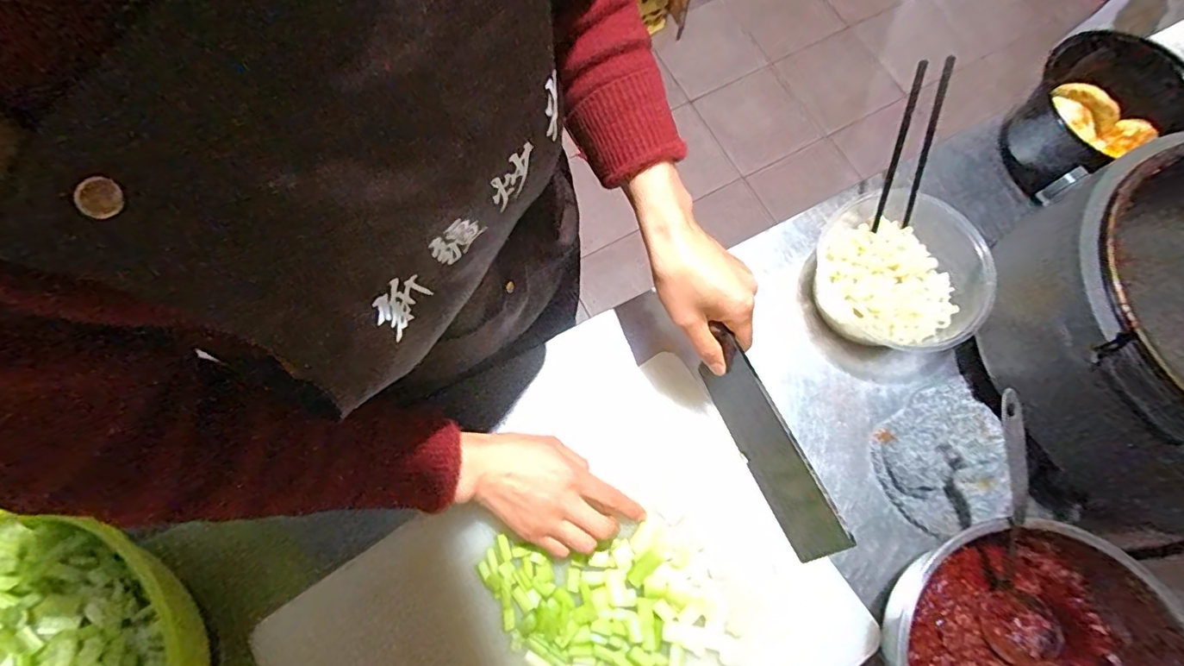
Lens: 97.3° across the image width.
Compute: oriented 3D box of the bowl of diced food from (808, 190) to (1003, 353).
[{"bbox_3d":[0.316,-0.059,0.550,0.149,0.076,0.170,-37,77,-10],"label":"bowl of diced food"}]

